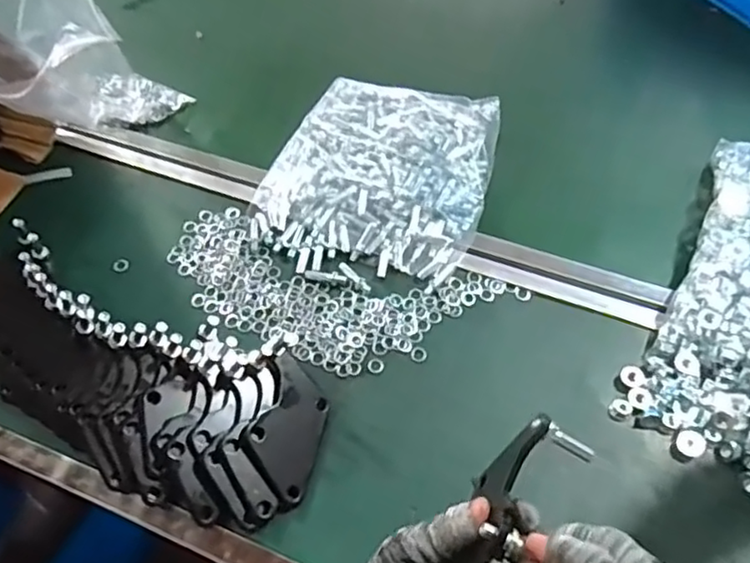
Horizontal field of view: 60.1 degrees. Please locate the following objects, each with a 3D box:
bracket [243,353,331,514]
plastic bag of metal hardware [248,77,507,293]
[{"bbox_3d":[-0.064,0.110,0.478,0.055,0.009,0.101,25,62,-12],"label":"bracket"},{"bbox_3d":[0.003,-0.097,0.602,0.195,0.031,0.222,12,59,12],"label":"plastic bag of metal hardware"}]

